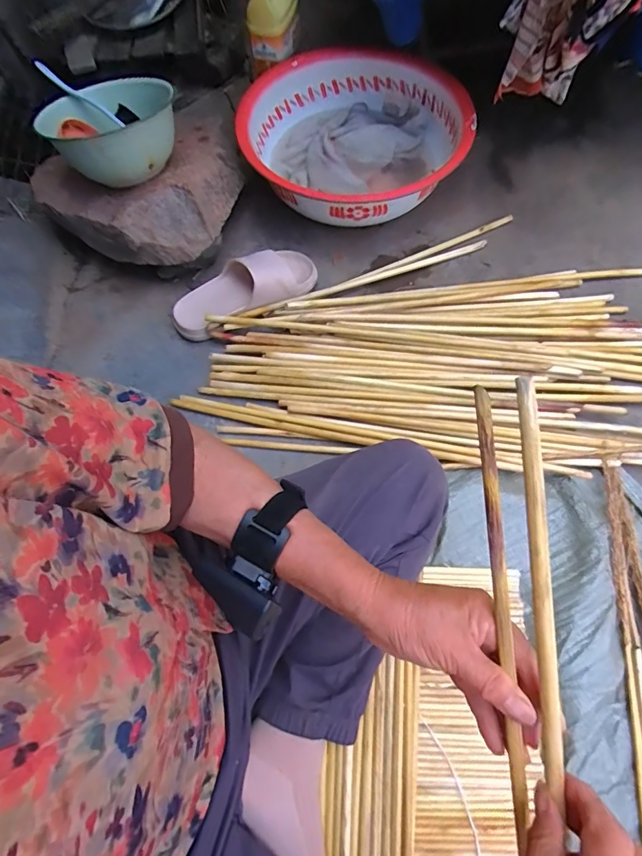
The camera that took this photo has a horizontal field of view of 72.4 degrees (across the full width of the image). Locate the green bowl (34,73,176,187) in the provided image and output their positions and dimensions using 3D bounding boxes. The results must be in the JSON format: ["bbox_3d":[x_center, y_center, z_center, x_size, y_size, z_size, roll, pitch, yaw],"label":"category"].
[{"bbox_3d":[-0.320,-0.465,0.681,0.193,0.093,0.201,0,67,1],"label":"green bowl"}]

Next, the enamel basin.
[{"bbox_3d":[0.058,-0.515,0.783,0.369,0.110,0.383,0,67,1],"label":"enamel basin"}]

